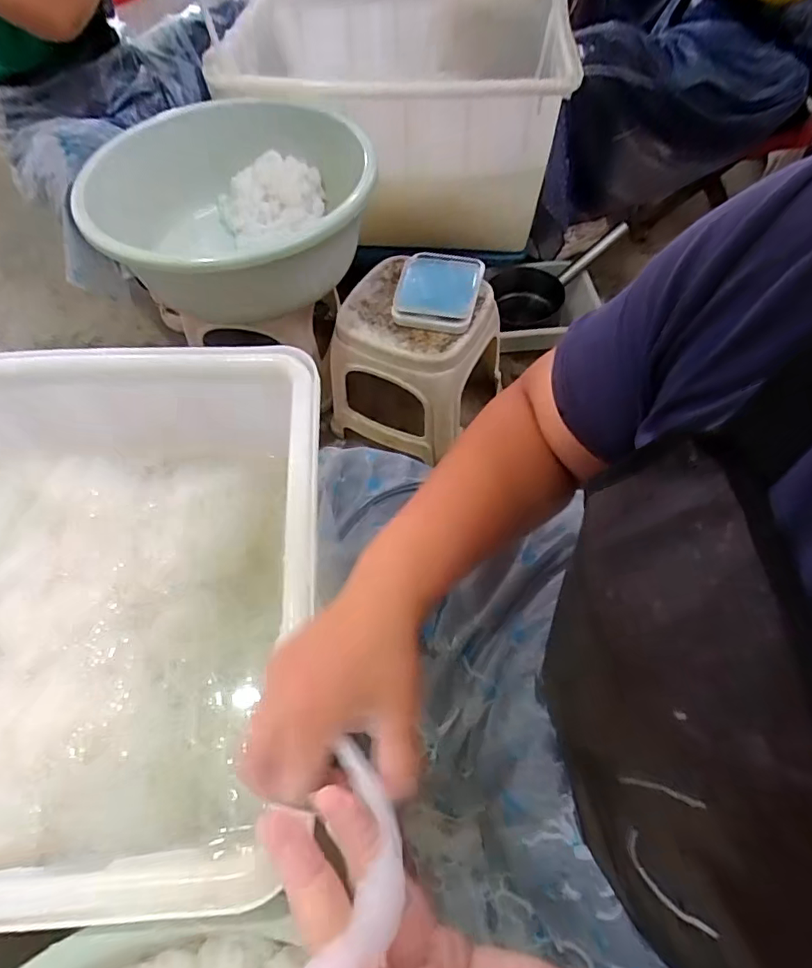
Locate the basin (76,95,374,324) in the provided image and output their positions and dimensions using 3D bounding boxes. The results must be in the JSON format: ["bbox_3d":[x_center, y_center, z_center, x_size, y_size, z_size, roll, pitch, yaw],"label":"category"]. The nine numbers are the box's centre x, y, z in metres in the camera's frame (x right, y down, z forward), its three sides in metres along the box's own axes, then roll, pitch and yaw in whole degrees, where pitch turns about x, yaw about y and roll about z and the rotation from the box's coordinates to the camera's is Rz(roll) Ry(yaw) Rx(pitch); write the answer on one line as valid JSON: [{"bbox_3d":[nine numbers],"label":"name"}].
[{"bbox_3d":[-0.281,-0.470,0.967,0.498,0.229,0.498,-1,58,2],"label":"basin"}]

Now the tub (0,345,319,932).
[{"bbox_3d":[-0.409,0.116,0.534,0.641,0.183,0.499,-2,58,1],"label":"tub"}]

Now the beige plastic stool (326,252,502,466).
[{"bbox_3d":[0.015,-0.229,0.994,0.252,0.219,0.254,18,61,13],"label":"beige plastic stool"}]

